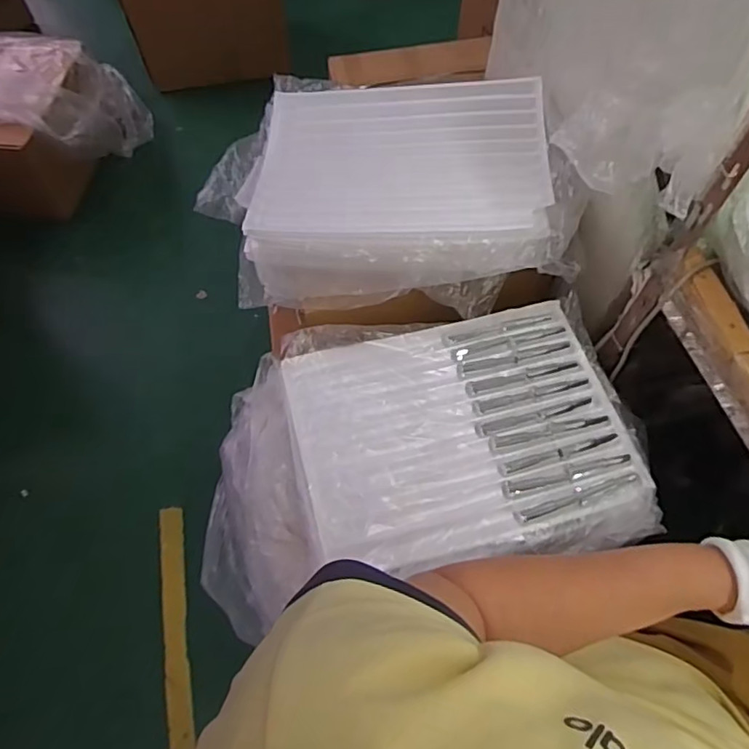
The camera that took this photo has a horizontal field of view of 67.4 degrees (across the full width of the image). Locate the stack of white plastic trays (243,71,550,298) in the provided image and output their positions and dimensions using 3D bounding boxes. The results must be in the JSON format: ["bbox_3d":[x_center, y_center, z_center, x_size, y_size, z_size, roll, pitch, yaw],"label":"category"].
[{"bbox_3d":[0.031,-0.288,0.842,0.430,0.110,0.325,1,61,1],"label":"stack of white plastic trays"}]

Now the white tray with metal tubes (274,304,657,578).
[{"bbox_3d":[0.112,0.074,0.732,0.409,0.031,0.322,-12,62,-6],"label":"white tray with metal tubes"}]

